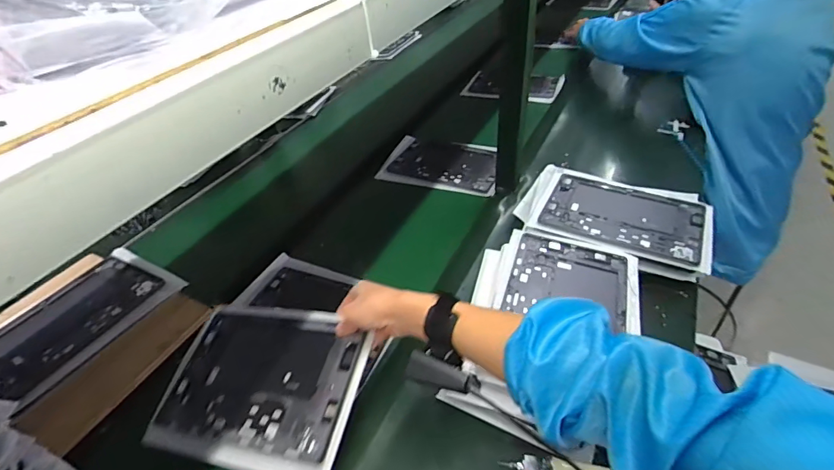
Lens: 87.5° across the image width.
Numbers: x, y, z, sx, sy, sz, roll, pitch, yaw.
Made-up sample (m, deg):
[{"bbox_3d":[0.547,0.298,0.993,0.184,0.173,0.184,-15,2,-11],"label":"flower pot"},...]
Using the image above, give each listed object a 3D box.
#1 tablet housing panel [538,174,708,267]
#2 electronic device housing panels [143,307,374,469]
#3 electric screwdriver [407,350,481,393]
[{"bbox_3d":[0.370,-0.040,0.789,0.258,0.013,0.181,17,48,21],"label":"tablet housing panel"},{"bbox_3d":[-0.200,0.186,0.558,0.272,0.010,0.195,2,52,22],"label":"electronic device housing panels"},{"bbox_3d":[0.027,0.149,0.464,0.076,0.025,0.020,11,41,21],"label":"electric screwdriver"}]

